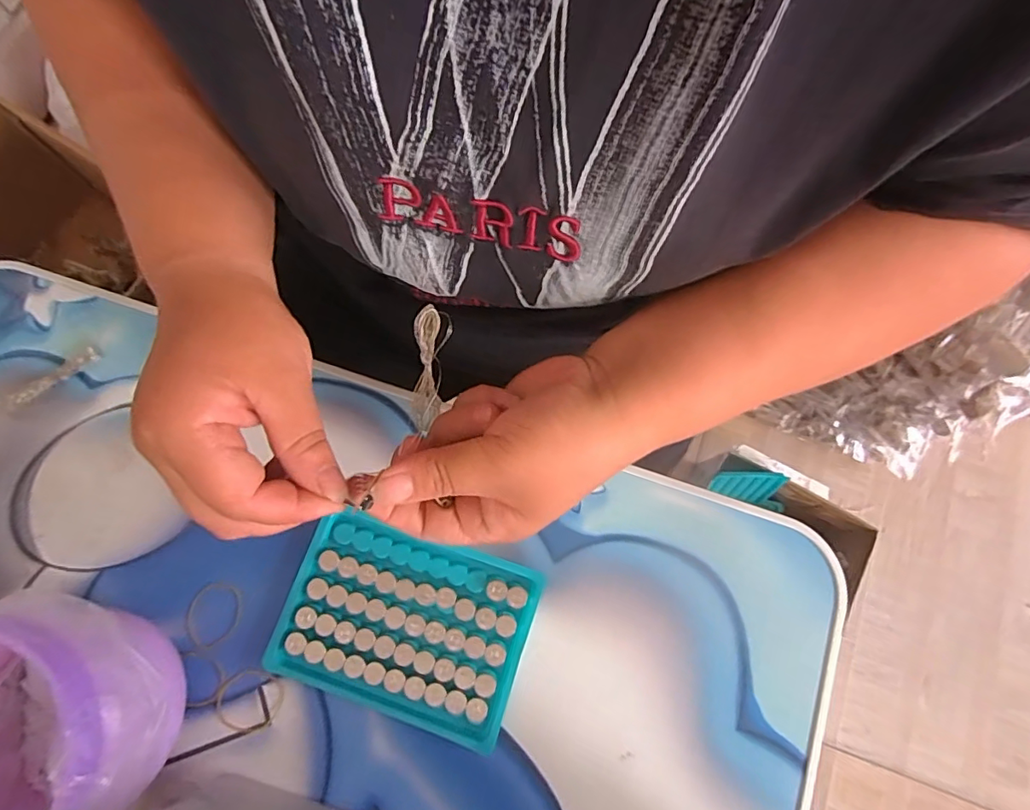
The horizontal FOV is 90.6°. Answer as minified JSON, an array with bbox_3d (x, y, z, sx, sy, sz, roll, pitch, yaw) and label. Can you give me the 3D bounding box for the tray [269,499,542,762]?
[{"bbox_3d":[-0.061,0.121,0.283,0.131,0.011,0.095,18,78,4],"label":"tray"}]

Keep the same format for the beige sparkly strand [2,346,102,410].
[{"bbox_3d":[-0.284,-0.016,0.314,0.060,0.006,0.009,-35,80,-8],"label":"beige sparkly strand"}]

